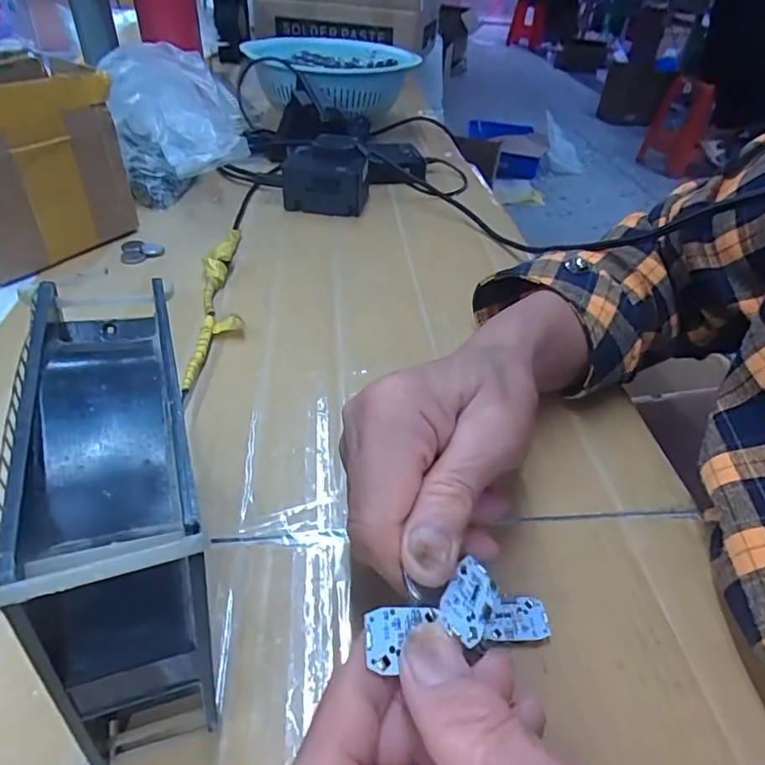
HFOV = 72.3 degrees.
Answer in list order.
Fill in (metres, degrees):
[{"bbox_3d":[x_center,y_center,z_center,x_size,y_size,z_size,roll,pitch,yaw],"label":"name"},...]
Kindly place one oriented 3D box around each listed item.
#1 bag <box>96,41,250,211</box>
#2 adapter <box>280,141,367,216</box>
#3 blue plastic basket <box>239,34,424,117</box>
[{"bbox_3d":[-0.190,-0.236,0.491,0.108,0.126,0.083,-13,44,-19],"label":"bag"},{"bbox_3d":[-0.055,-0.201,0.518,0.081,0.057,0.060,5,41,1],"label":"adapter"},{"bbox_3d":[-0.067,-0.396,0.689,0.174,0.074,0.213,25,44,21],"label":"blue plastic basket"}]

